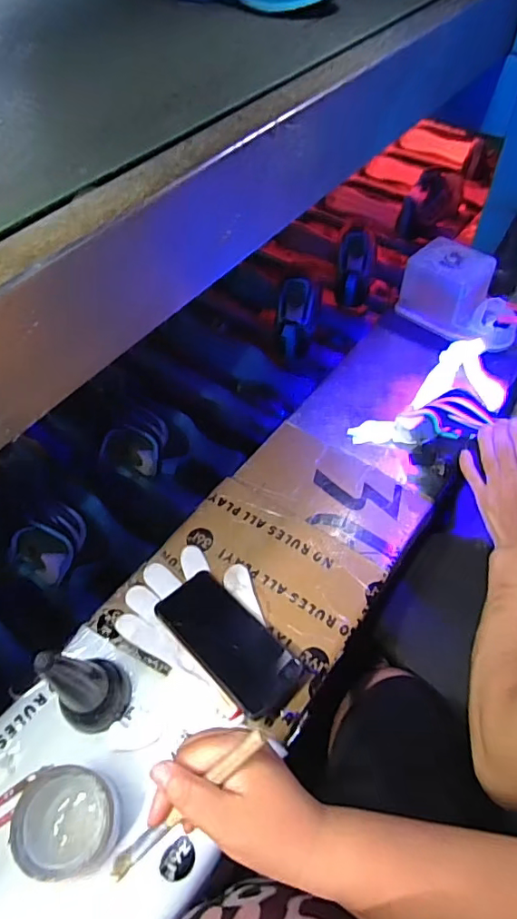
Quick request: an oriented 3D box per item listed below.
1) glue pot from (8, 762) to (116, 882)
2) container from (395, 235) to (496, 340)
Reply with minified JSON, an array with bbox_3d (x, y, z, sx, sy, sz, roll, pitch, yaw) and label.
[{"bbox_3d":[-0.167,0.322,0.463,0.082,0.046,0.081,0,55,1],"label":"glue pot"},{"bbox_3d":[0.322,-0.284,0.885,0.150,0.112,0.098,38,63,25],"label":"container"}]

